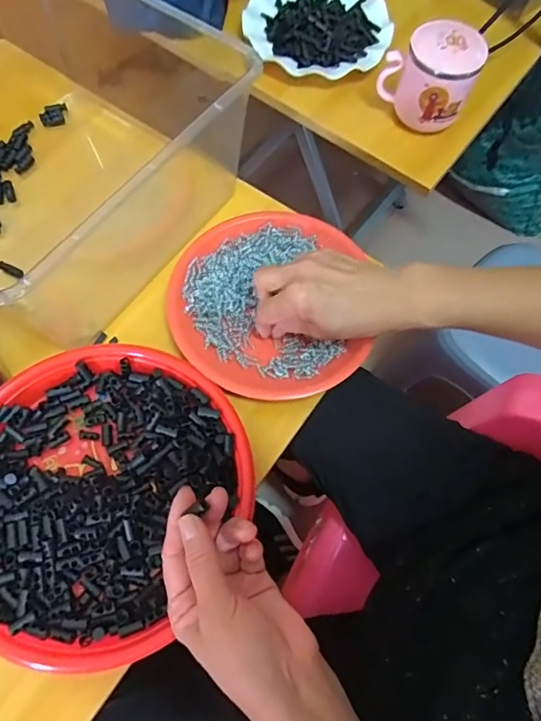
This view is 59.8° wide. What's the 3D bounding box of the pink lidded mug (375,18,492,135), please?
[{"bbox_3d":[0.179,-0.310,0.527,0.065,0.101,0.090,-42,75,-17],"label":"pink lidded mug"}]

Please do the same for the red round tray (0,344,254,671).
[{"bbox_3d":[-0.144,0.100,0.385,0.220,0.032,0.234,1,68,-2],"label":"red round tray"}]

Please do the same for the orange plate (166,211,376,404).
[{"bbox_3d":[-0.003,-0.052,0.446,0.177,0.025,0.190,1,68,-2],"label":"orange plate"}]

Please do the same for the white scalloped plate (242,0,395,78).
[{"bbox_3d":[0.060,-0.416,0.593,0.175,0.043,0.170,1,68,-2],"label":"white scalloped plate"}]

